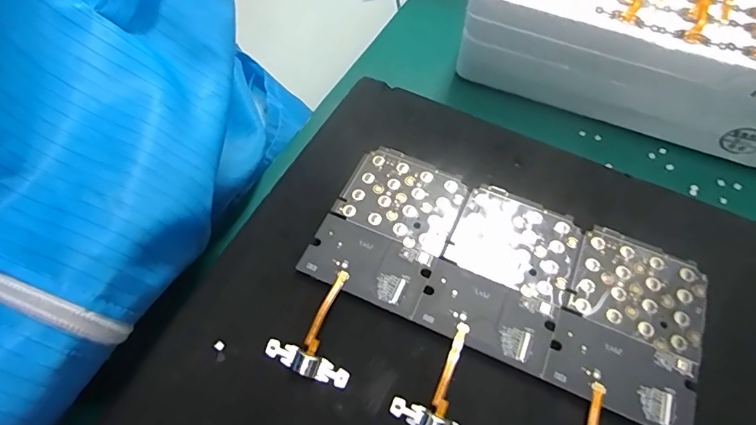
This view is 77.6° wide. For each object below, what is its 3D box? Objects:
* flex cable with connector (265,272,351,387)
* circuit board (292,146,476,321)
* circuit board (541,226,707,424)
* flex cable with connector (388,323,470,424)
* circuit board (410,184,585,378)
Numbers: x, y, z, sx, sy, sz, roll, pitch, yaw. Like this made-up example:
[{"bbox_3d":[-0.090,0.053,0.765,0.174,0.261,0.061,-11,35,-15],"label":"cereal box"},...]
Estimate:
[{"bbox_3d":[-0.020,0.047,0.196,0.035,0.005,0.045,27,64,13],"label":"flex cable with connector"},{"bbox_3d":[0.005,0.005,0.223,0.056,0.004,0.078,22,61,13],"label":"circuit board"},{"bbox_3d":[0.106,0.044,0.195,0.053,0.007,0.078,23,63,12],"label":"circuit board"},{"bbox_3d":[0.031,0.067,0.185,0.035,0.006,0.044,28,64,14],"label":"flex cable with connector"},{"bbox_3d":[0.056,0.025,0.210,0.055,0.004,0.078,23,60,14],"label":"circuit board"}]

